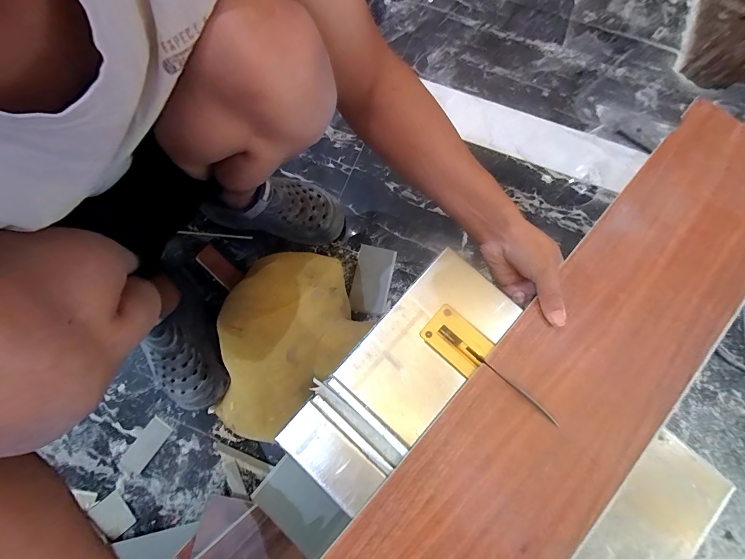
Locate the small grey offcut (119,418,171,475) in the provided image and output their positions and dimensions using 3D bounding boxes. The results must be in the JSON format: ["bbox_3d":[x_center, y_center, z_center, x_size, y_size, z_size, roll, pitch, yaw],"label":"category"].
[{"bbox_3d":[-0.431,0.314,0.617,0.046,0.009,0.096,33,79,7],"label":"small grey offcut"}]

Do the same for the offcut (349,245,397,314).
[{"bbox_3d":[0.000,0.001,0.681,0.077,0.006,0.139,10,77,2],"label":"offcut"}]

